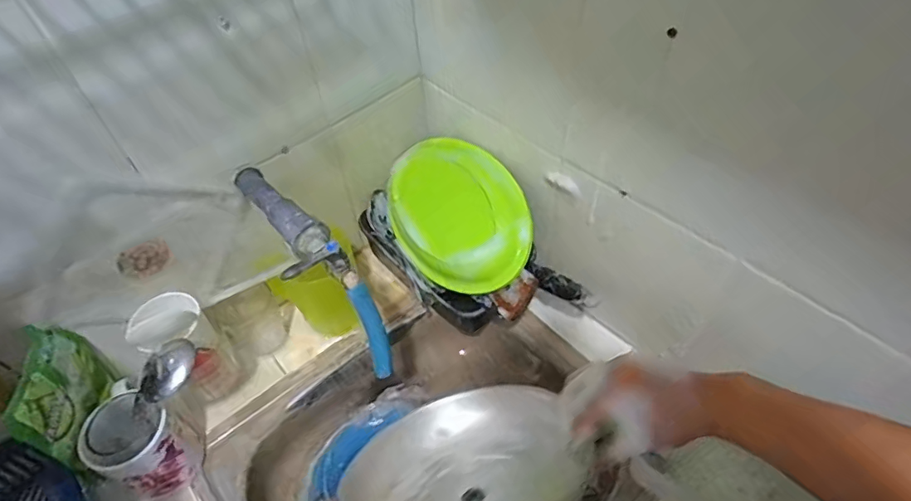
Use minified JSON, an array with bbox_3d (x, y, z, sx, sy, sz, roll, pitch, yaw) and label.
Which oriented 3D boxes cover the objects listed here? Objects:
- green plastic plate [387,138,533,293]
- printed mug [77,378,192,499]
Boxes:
[{"bbox_3d":[-0.004,-0.045,0.616,0.214,0.030,0.154,43,103,29],"label":"green plastic plate"},{"bbox_3d":[-0.329,0.203,0.539,0.098,0.107,0.075,22,55,21],"label":"printed mug"}]

